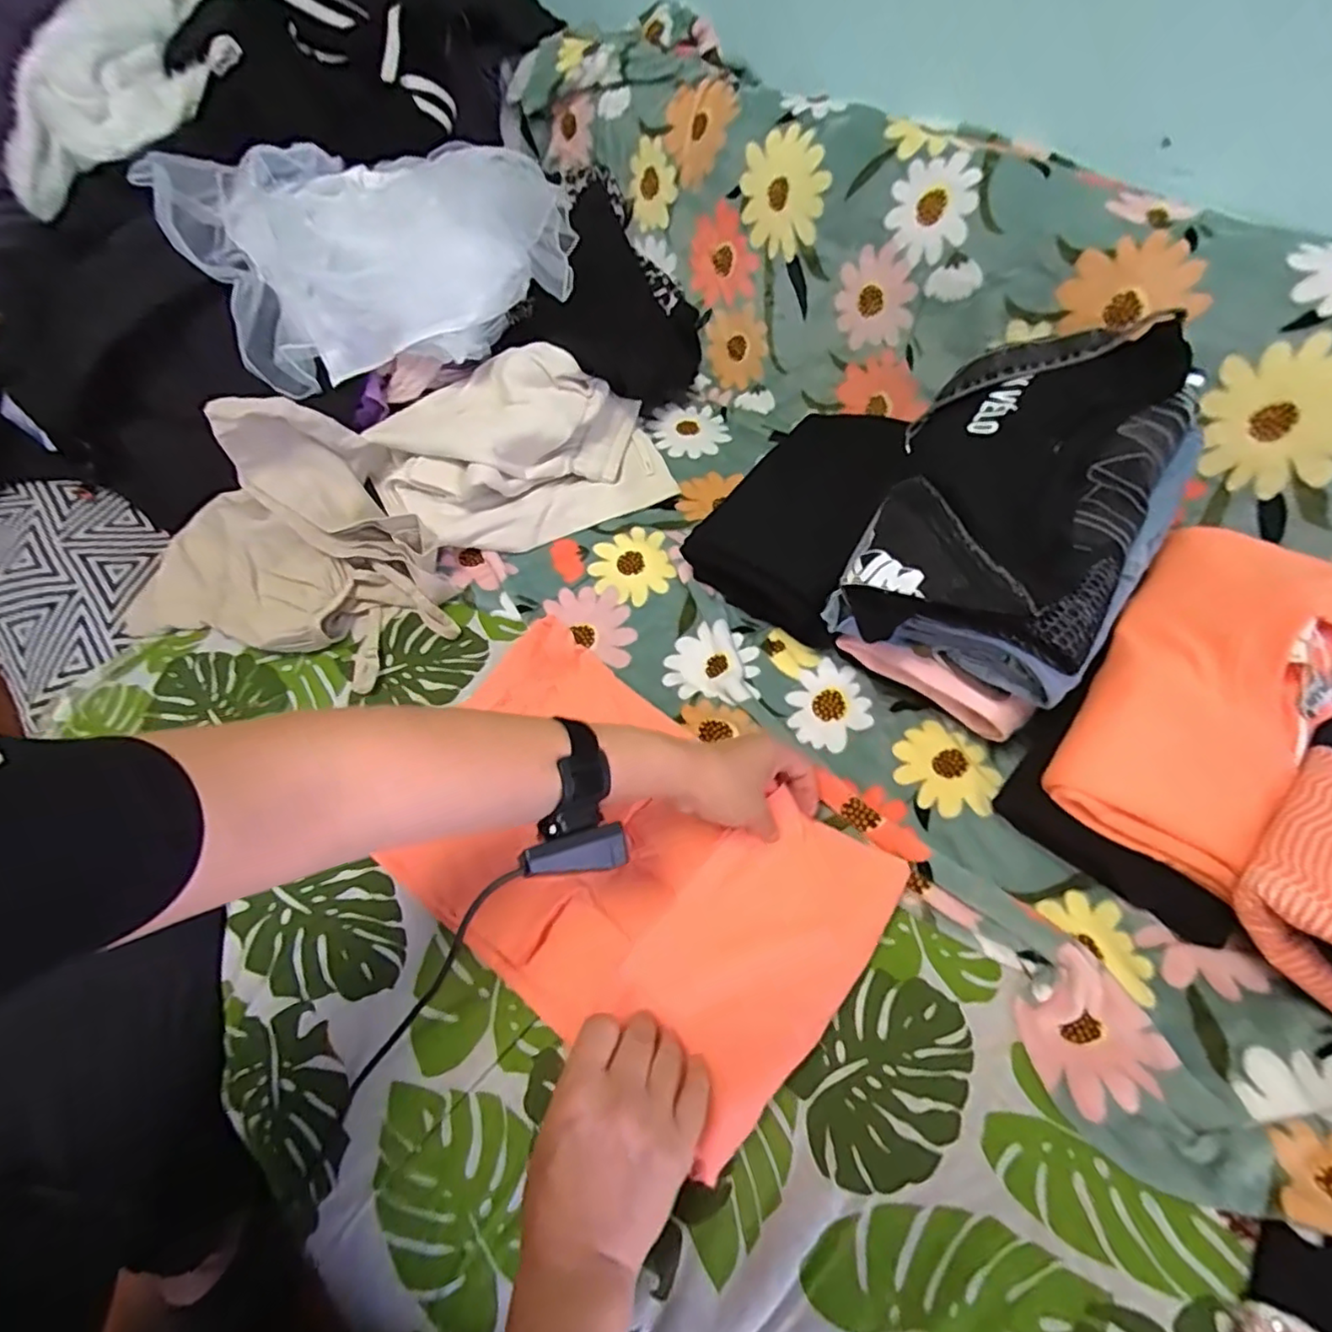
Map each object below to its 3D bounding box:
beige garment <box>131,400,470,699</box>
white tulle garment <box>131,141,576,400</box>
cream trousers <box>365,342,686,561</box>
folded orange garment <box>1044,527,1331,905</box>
[{"bbox_3d":[-0.395,-0.105,0.617,0.309,0.166,0.246,-23,58,-19],"label":"beige garment"},{"bbox_3d":[-0.319,-0.479,0.718,0.400,0.160,0.257,-27,59,-22],"label":"white tulle garment"},{"bbox_3d":[-0.167,-0.255,0.732,0.332,0.122,0.211,-14,55,-13],"label":"cream trousers"},{"bbox_3d":[0.428,0.013,0.483,0.145,0.069,0.293,32,77,19],"label":"folded orange garment"}]

